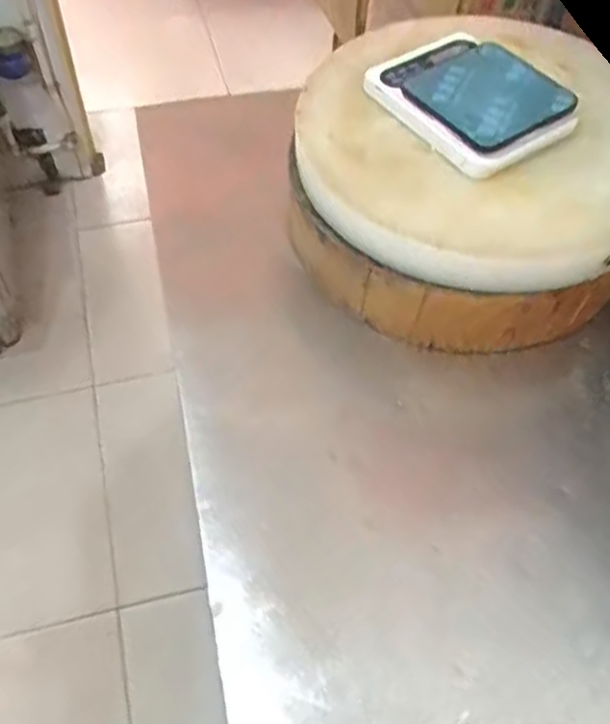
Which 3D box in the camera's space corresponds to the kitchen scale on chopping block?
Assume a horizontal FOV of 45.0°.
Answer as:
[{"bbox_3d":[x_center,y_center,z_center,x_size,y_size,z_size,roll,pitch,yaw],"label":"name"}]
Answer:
[{"bbox_3d":[0.159,-0.257,0.711,0.130,0.041,0.178,-32,61,-23],"label":"kitchen scale on chopping block"}]

